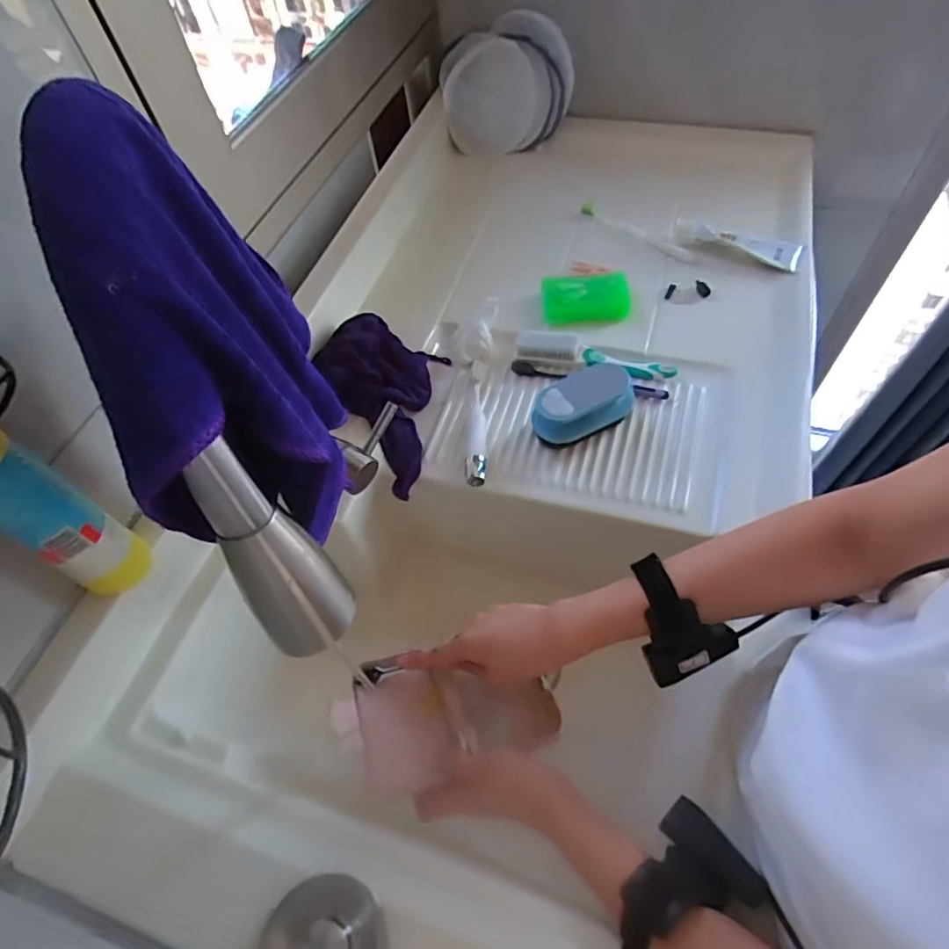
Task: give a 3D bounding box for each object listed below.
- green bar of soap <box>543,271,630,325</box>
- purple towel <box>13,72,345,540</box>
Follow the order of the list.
[{"bbox_3d":[0.141,-0.224,0.714,0.106,0.027,0.063,2,56,6],"label":"green bar of soap"},{"bbox_3d":[-0.119,-0.052,0.282,0.065,0.214,0.150,-13,56,-3],"label":"purple towel"}]

